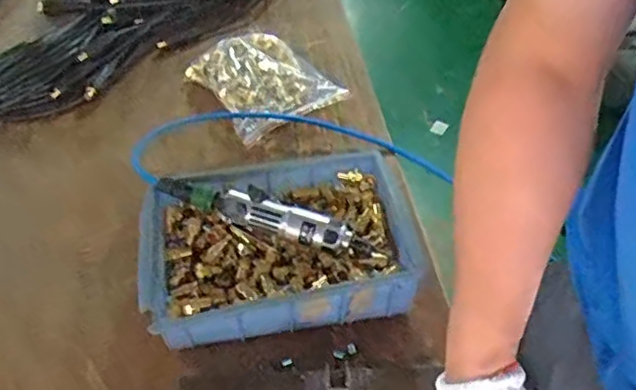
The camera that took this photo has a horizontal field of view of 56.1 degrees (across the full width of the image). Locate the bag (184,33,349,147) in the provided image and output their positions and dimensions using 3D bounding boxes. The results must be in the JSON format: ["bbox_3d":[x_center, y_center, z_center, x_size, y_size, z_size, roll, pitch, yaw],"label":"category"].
[{"bbox_3d":[-0.093,-0.187,0.972,0.189,0.069,0.217,-30,51,-25],"label":"bag"}]

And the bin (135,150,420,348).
[{"bbox_3d":[-0.048,0.056,0.701,0.309,0.069,0.216,-13,47,-9],"label":"bin"}]

